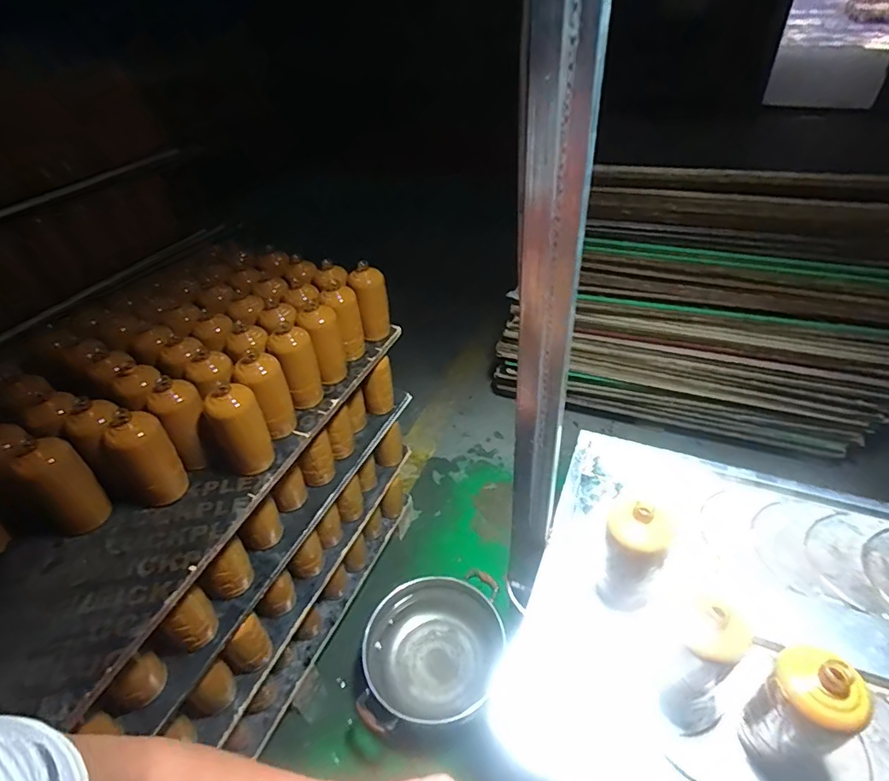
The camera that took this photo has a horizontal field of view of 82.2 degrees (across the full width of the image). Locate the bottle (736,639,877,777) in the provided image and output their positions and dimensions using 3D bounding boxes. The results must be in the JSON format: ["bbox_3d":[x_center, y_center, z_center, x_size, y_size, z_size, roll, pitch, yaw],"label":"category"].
[{"bbox_3d":[0.381,0.342,0.545,0.066,0.187,0.079,-24,42,-21],"label":"bottle"}]

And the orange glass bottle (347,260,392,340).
[{"bbox_3d":[-0.170,-0.202,1.183,0.080,0.165,0.066,-13,40,-10],"label":"orange glass bottle"}]

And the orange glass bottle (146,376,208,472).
[{"bbox_3d":[-0.452,0.061,0.895,0.077,0.155,0.083,-30,45,-28],"label":"orange glass bottle"}]

